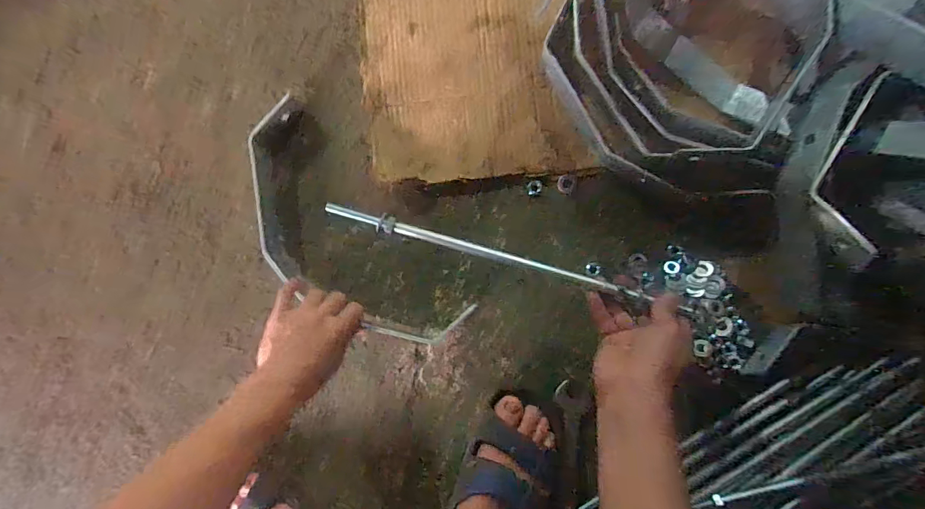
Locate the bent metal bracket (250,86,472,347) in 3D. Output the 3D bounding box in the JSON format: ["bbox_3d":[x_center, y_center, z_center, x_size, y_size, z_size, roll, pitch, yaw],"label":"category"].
[{"bbox_3d":[-0.175,-0.014,0.587,0.171,0.040,0.391,-41,91,0],"label":"bent metal bracket"}]

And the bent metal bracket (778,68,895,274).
[{"bbox_3d":[0.394,-0.096,0.468,0.038,0.099,0.237,19,70,4],"label":"bent metal bracket"}]

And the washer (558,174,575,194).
[{"bbox_3d":[0.142,-0.097,0.594,0.023,0.008,0.025,12,87,3],"label":"washer"}]

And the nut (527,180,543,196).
[{"bbox_3d":[0.099,-0.091,0.592,0.021,0.005,0.021,0,86,3],"label":"nut"}]

